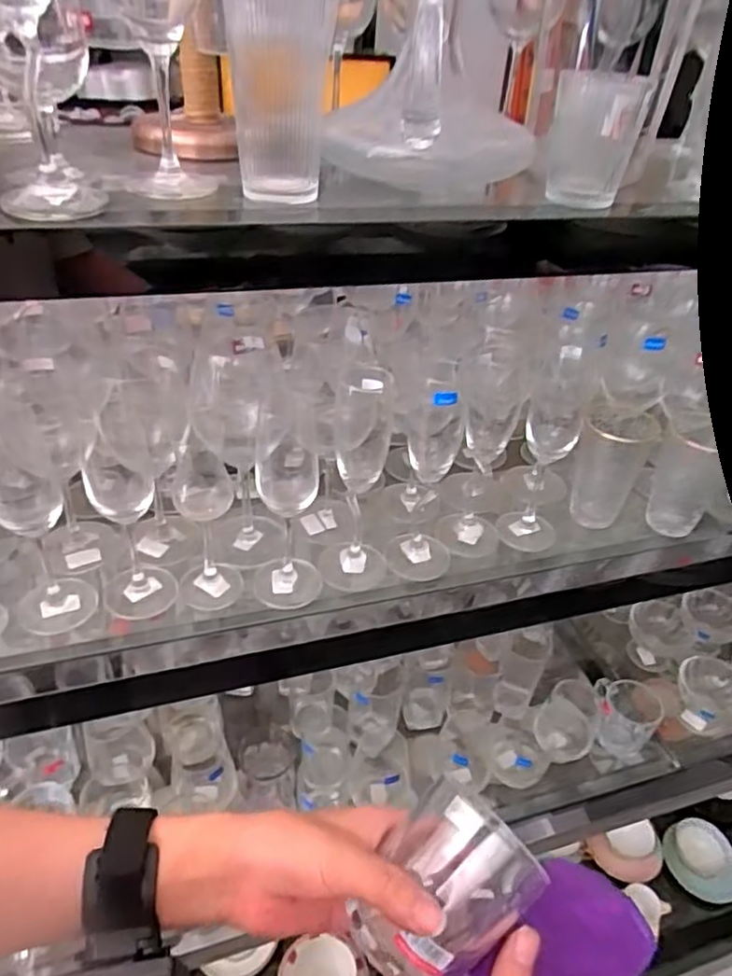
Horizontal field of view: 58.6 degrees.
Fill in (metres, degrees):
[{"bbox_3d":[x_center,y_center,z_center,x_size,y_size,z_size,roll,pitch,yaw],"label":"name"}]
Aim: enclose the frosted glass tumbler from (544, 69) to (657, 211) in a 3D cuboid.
[{"bbox_3d":[0.203,-0.314,0.588,0.076,0.098,0.078,13,38,12],"label":"frosted glass tumbler"}]

